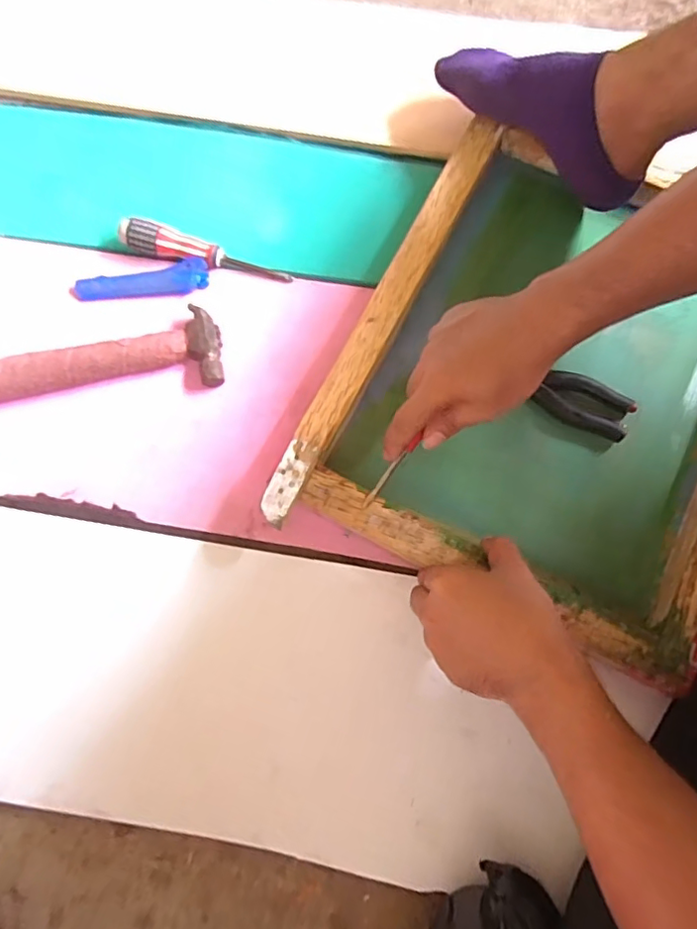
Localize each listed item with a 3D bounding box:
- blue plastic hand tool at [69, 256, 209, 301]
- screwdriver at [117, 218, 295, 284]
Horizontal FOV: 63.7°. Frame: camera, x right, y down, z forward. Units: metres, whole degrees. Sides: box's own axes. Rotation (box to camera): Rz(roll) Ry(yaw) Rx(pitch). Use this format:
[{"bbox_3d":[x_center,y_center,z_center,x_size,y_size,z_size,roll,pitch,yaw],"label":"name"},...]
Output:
[{"bbox_3d":[-0.212,-0.182,0.570,0.137,0.014,0.033,-11,76,-2],"label":"blue plastic hand tool"},{"bbox_3d":[-0.145,-0.217,0.570,0.174,0.032,0.025,11,76,4],"label":"screwdriver"}]

